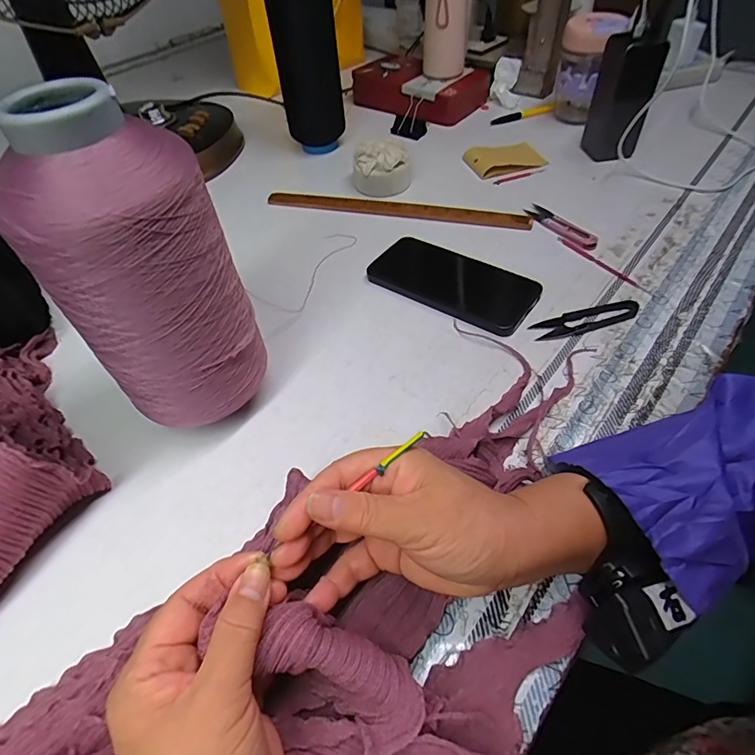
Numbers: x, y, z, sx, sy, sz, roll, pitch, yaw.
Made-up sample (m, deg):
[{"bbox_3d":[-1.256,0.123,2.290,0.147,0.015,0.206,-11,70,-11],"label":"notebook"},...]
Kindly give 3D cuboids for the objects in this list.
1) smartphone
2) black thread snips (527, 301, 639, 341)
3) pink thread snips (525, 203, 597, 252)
[{"bbox_3d":[0.071,-0.095,0.459,0.164,0.011,0.079,29,58,25],"label":"smartphone"},{"bbox_3d":[0.187,-0.052,0.415,0.097,0.008,0.025,-16,51,-8],"label":"black thread snips"},{"bbox_3d":[0.201,-0.167,0.507,0.020,0.011,0.093,-24,53,-15],"label":"pink thread snips"}]

